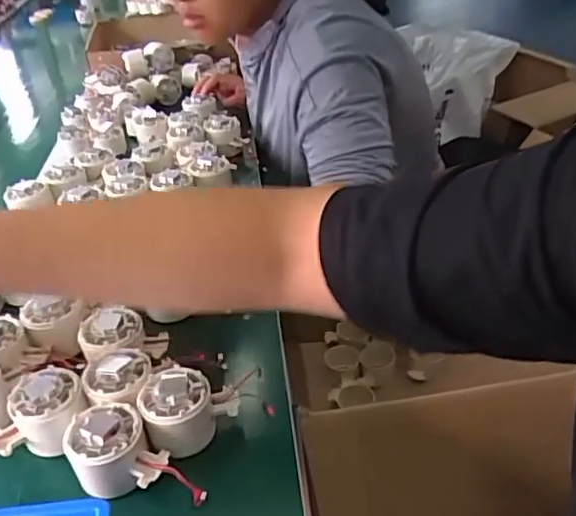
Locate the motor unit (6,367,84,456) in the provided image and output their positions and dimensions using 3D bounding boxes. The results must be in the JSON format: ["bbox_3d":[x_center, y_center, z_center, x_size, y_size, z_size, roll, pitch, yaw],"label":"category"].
[{"bbox_3d":[-0.196,0.126,0.494,0.055,0.049,0.053,-23,38,-24],"label":"motor unit"}]

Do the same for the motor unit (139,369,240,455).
[{"bbox_3d":[-0.081,0.120,0.491,0.075,0.052,0.059,-14,35,-12],"label":"motor unit"}]

